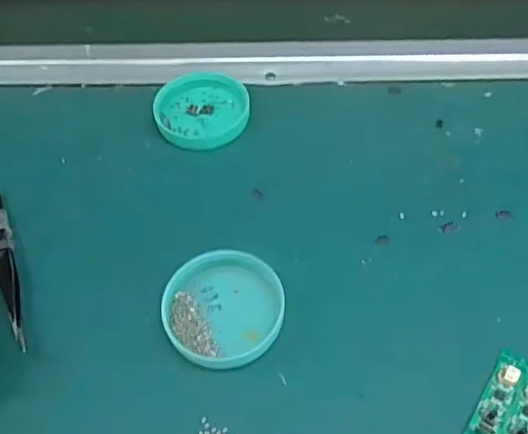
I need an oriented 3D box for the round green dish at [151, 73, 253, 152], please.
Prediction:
[{"bbox_3d":[-0.045,-0.080,0.404,0.065,0.008,0.076,-6,53,-2],"label":"round green dish"}]

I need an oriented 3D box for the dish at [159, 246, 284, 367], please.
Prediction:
[{"bbox_3d":[-0.021,0.049,0.304,0.063,0.020,0.060,-1,53,2],"label":"dish"}]

